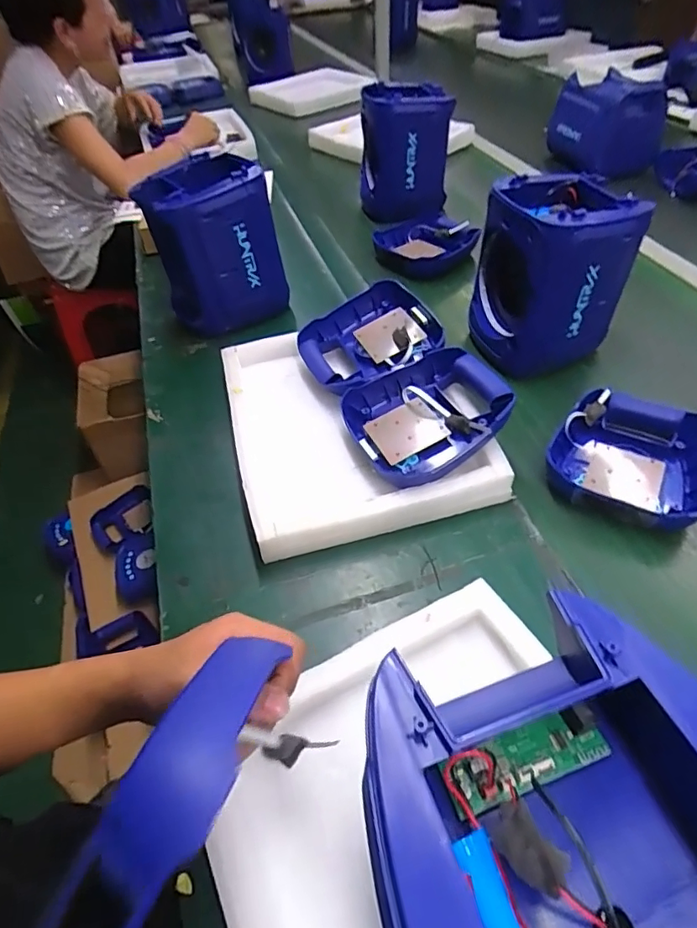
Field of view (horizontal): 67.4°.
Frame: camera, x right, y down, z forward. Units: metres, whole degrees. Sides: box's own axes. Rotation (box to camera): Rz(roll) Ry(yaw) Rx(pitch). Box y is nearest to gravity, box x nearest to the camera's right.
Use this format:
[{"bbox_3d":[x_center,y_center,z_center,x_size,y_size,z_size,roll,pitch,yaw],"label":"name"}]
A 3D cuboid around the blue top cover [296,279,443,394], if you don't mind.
[{"bbox_3d":[0.028,-0.174,0.724,0.185,0.055,0.165,-28,60,3],"label":"blue top cover"}]

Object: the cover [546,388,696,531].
[{"bbox_3d":[0.329,-0.010,0.612,0.163,0.043,0.174,20,51,20],"label":"cover"}]

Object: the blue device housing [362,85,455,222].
[{"bbox_3d":[0.114,-0.650,1.103,0.174,0.226,0.142,-5,47,-2],"label":"blue device housing"}]

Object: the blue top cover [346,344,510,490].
[{"bbox_3d":[0.103,-0.056,0.628,0.196,0.077,0.169,-20,49,-12],"label":"blue top cover"}]

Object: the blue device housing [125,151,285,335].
[{"bbox_3d":[-0.212,-0.344,0.836,0.183,0.218,0.151,-15,48,-11],"label":"blue device housing"}]

